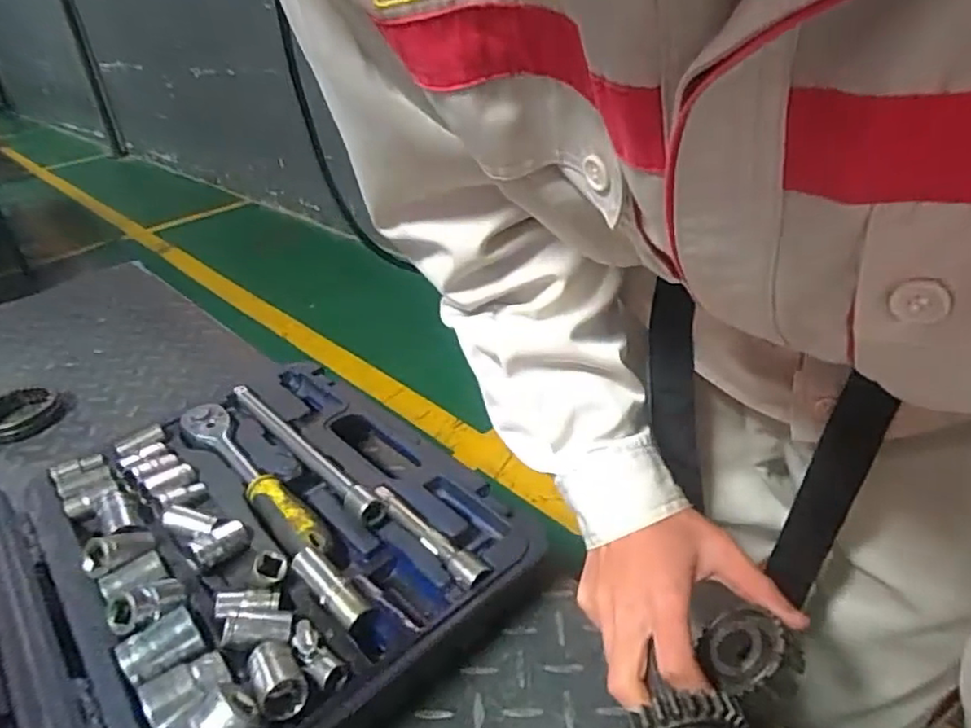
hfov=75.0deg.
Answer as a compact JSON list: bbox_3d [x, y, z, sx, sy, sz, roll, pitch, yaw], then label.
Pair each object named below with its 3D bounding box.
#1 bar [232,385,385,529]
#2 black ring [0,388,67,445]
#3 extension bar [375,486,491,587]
[{"bbox_3d":[-0.161,0.068,0.538,0.021,0.018,0.235,-28,38,-33],"label":"bar"},{"bbox_3d":[-0.483,0.051,0.661,0.074,0.028,0.084,-28,37,-33],"label":"black ring"},{"bbox_3d":[-0.042,0.122,0.447,0.016,0.018,0.119,-28,37,-33],"label":"extension bar"}]

